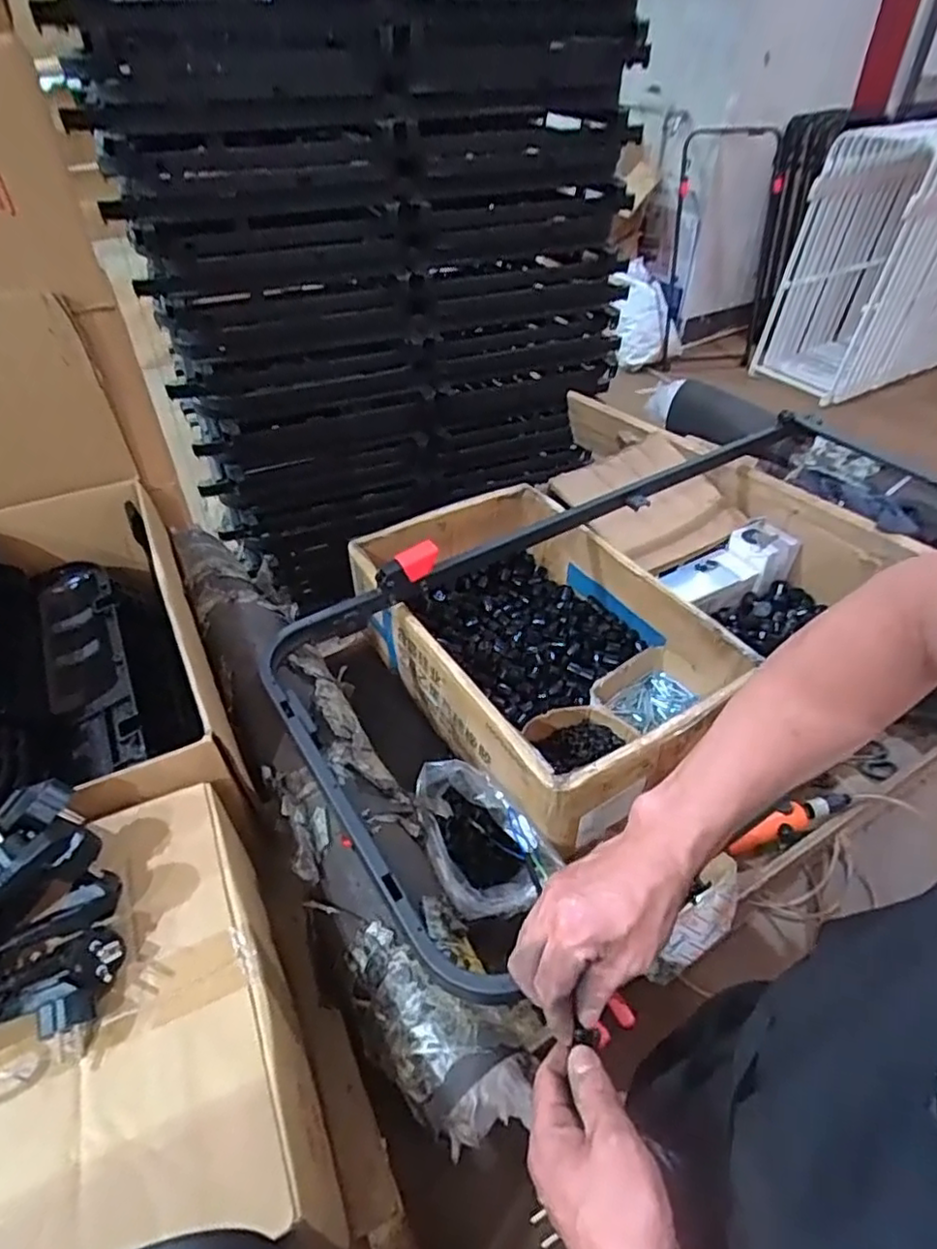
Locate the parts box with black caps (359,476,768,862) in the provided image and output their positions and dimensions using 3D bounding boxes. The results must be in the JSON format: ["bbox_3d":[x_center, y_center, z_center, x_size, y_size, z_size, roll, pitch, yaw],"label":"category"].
[{"bbox_3d":[0.097,0.023,0.941,0.356,0.160,0.522,-23,47,-21],"label":"parts box with black caps"}]

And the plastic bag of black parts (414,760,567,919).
[{"bbox_3d":[0.005,0.252,0.749,0.121,0.114,0.172,-29,50,-27],"label":"plastic bag of black parts"}]

